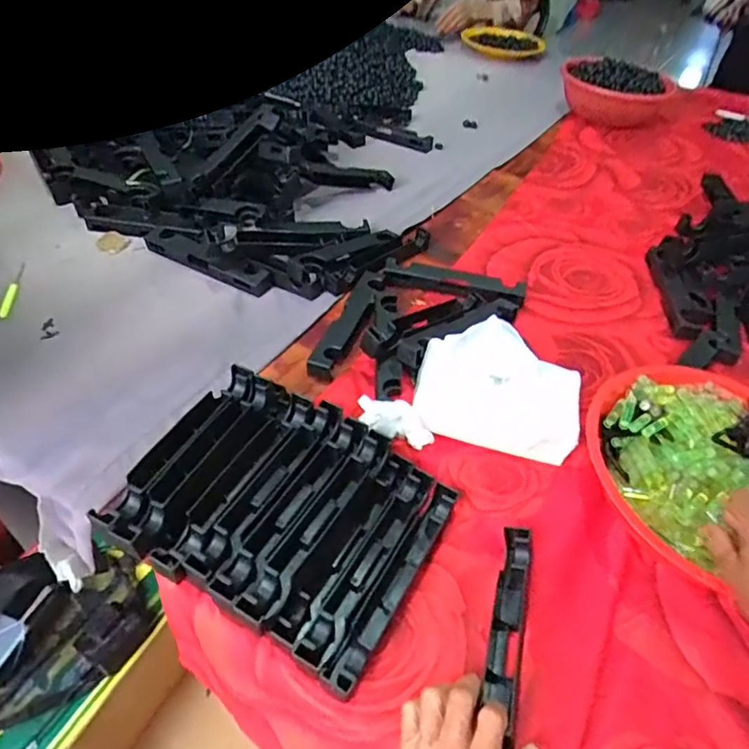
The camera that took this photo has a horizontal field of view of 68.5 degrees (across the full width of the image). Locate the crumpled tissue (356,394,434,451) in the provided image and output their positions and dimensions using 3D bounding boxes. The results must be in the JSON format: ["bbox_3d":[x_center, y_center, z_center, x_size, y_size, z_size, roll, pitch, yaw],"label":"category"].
[{"bbox_3d":[0.022,0.048,0.559,0.086,0.030,0.030,27,43,-13],"label":"crumpled tissue"}]

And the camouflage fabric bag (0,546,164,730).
[{"bbox_3d":[-0.488,0.383,0.805,0.286,0.077,0.216,-20,51,-24],"label":"camouflage fabric bag"}]

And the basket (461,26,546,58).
[{"bbox_3d":[0.383,-0.981,1.637,0.240,0.051,0.156,9,44,4],"label":"basket"}]

